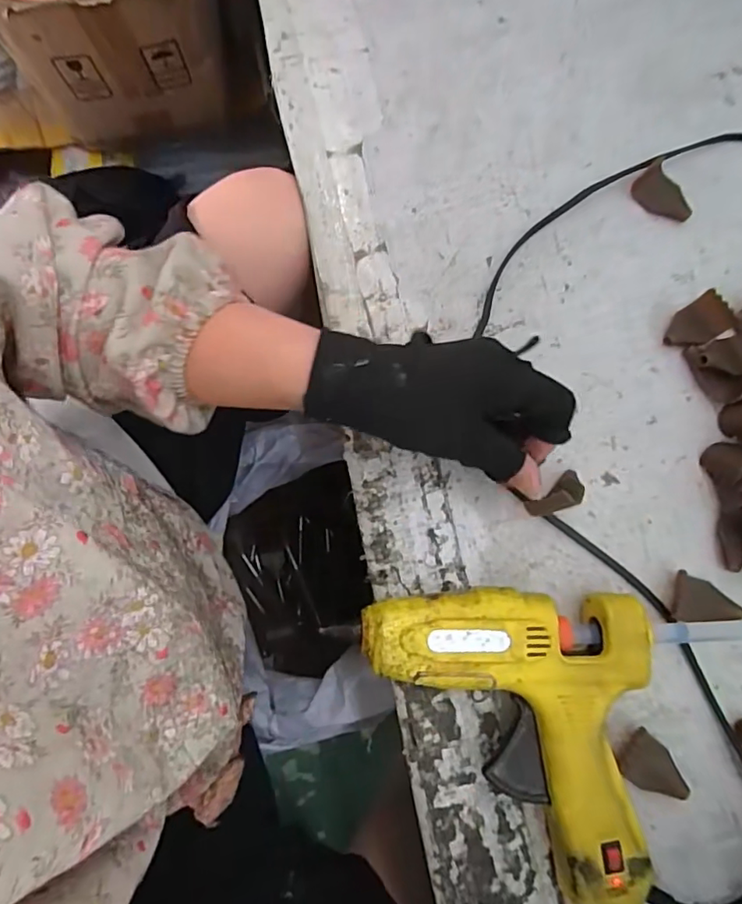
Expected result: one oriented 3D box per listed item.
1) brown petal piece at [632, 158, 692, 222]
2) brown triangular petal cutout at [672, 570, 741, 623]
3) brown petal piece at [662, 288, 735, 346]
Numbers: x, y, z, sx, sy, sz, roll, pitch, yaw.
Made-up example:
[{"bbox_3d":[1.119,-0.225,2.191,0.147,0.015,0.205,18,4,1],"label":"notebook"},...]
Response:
[{"bbox_3d":[0.195,-0.173,0.367,0.027,0.004,0.044,-28,90,4],"label":"brown petal piece"},{"bbox_3d":[0.200,0.091,0.321,0.039,0.006,0.028,19,80,3],"label":"brown triangular petal cutout"},{"bbox_3d":[0.211,-0.083,0.352,0.042,0.011,0.028,-29,81,-6],"label":"brown petal piece"}]

